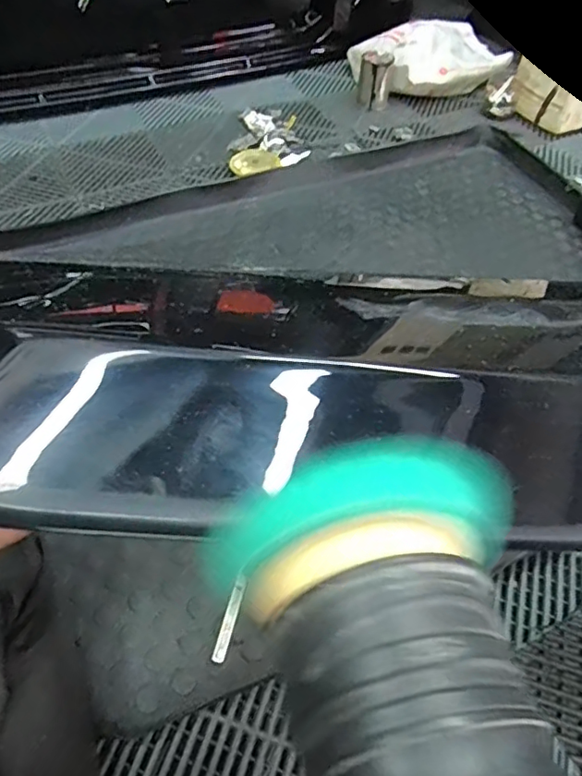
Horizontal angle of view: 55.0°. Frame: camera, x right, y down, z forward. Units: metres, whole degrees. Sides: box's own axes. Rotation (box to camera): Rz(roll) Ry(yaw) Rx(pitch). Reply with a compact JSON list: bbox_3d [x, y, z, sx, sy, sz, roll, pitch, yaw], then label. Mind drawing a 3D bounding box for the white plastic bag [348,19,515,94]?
[{"bbox_3d":[0.330,-0.830,1.371,0.357,0.122,0.269,-10,53,-9],"label":"white plastic bag"}]

